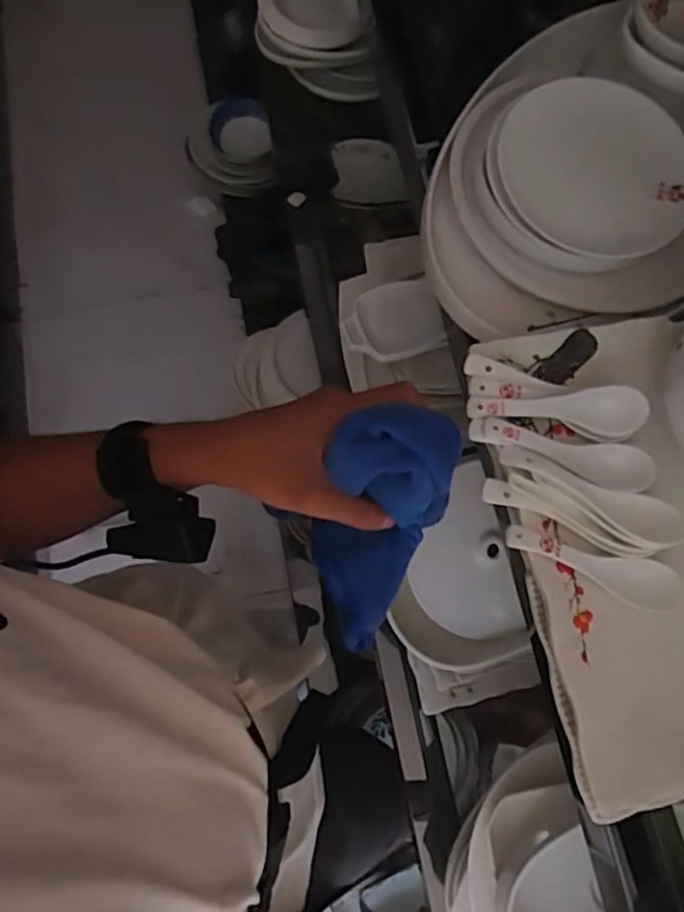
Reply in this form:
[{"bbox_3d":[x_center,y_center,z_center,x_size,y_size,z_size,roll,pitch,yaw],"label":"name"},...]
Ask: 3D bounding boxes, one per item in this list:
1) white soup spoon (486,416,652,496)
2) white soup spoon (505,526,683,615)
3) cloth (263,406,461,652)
[{"bbox_3d":[0.162,0.001,0.448,0.124,0.024,0.035,11,73,1],"label":"white soup spoon"},{"bbox_3d":[0.177,0.073,0.431,0.129,0.025,0.034,22,73,4],"label":"white soup spoon"},{"bbox_3d":[0.017,0.039,0.352,0.062,0.170,0.077,20,56,4],"label":"cloth"}]

